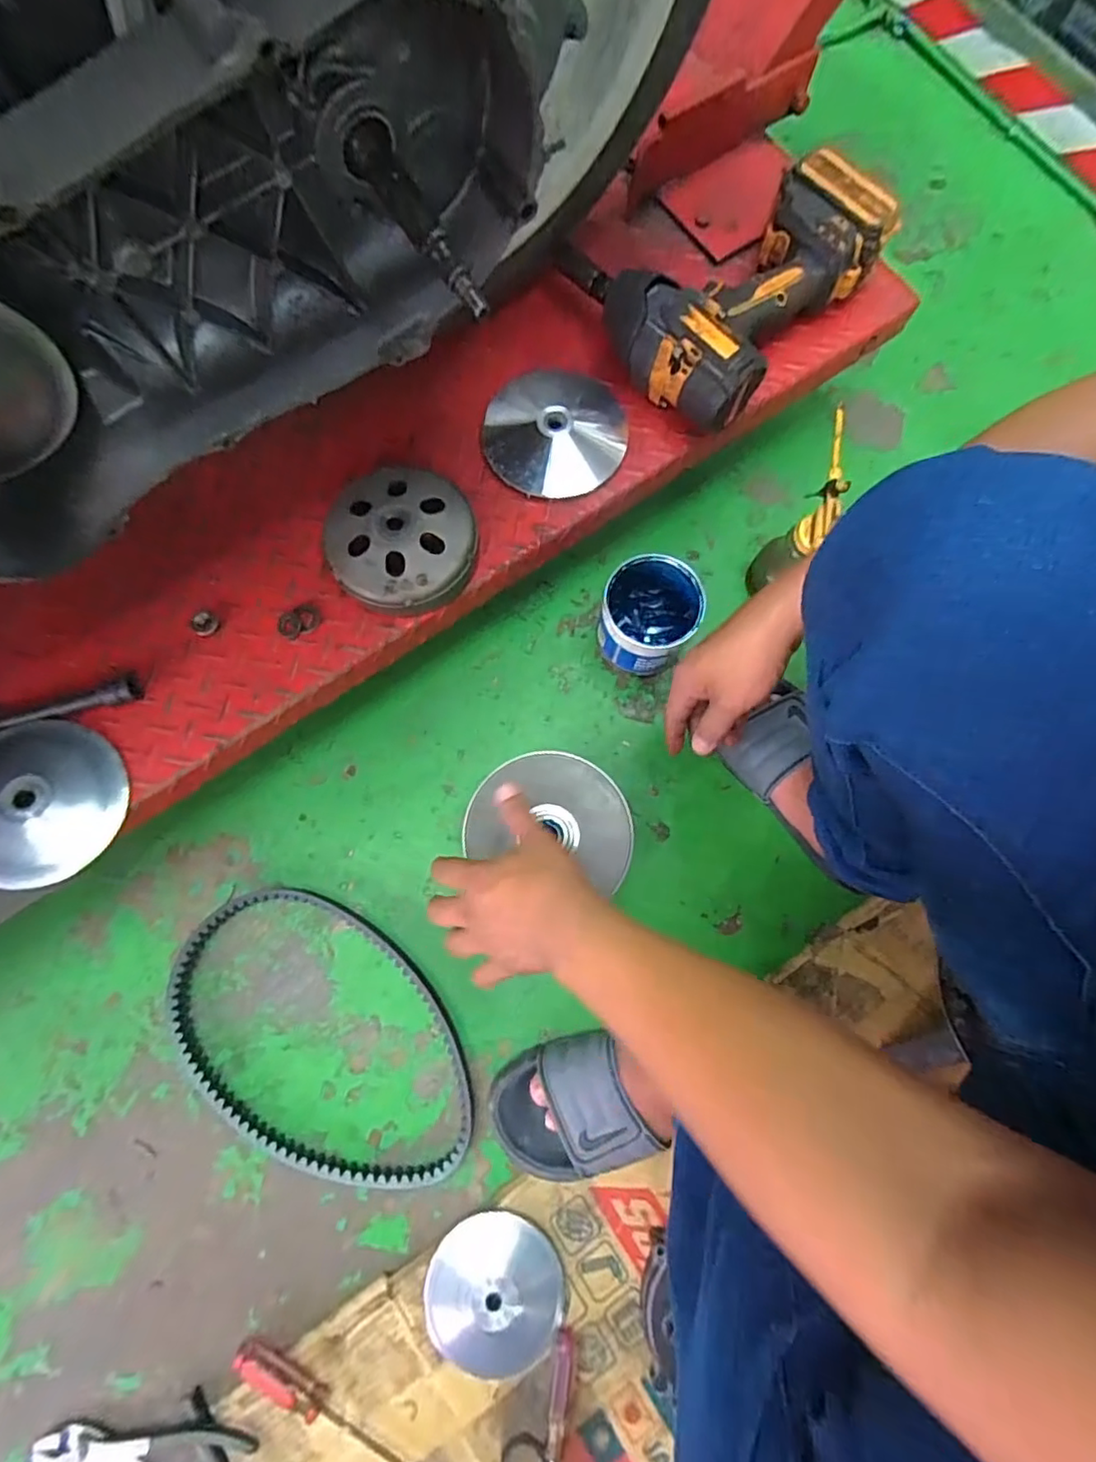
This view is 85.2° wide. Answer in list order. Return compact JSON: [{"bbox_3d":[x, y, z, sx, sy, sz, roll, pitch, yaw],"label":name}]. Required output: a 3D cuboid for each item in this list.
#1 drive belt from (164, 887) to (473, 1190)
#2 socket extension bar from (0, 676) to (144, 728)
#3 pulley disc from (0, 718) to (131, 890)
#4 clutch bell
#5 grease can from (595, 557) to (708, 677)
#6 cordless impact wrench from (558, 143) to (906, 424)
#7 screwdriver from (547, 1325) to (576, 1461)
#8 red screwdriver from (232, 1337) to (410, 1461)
[{"bbox_3d":[-0.220,0.303,0.592,0.340,0.023,0.220,29,78,5],"label":"drive belt"},{"bbox_3d":[-0.408,-0.017,0.508,0.122,0.020,0.019,-20,79,-6],"label":"socket extension bar"},{"bbox_3d":[-0.420,0.059,0.485,0.121,0.026,0.130,0,78,-2],"label":"pulley disc"},{"bbox_3d":[-0.130,-0.170,0.533,0.128,0.047,0.130,0,78,-2],"label":"clutch bell"},{"bbox_3d":[0.108,-0.124,0.652,0.097,0.093,0.106,0,78,-2],"label":"grease can"},{"bbox_3d":[0.172,-0.440,0.565,0.268,0.068,0.226,-39,82,-8],"label":"cordless impact wrench"},{"bbox_3d":[0.007,0.636,0.515,0.018,0.014,0.197,6,78,0],"label":"screwdriver"},{"bbox_3d":[-0.190,0.598,0.521,0.194,0.018,0.024,30,79,5],"label":"red screwdriver"}]

